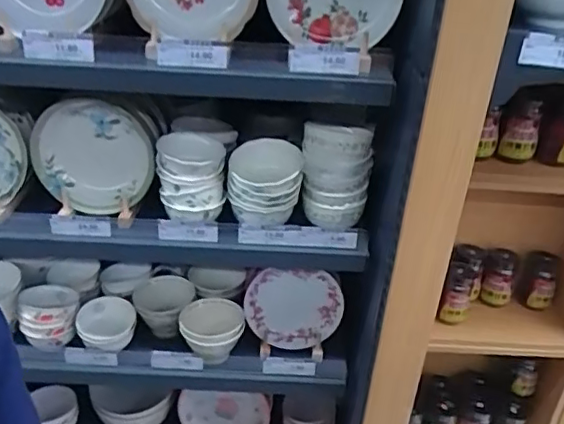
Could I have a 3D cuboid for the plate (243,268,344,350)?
[{"bbox_3d":[0.025,0.201,1.237,0.200,0.166,0.042,-2,13,4],"label":"plate"}]

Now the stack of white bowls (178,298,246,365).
[{"bbox_3d":[-0.140,0.241,1.209,0.120,0.076,0.116,8,30,9],"label":"stack of white bowls"}]

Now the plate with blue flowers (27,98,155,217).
[{"bbox_3d":[-0.340,-0.104,1.068,0.209,0.206,0.026,36,16,-8],"label":"plate with blue flowers"}]

